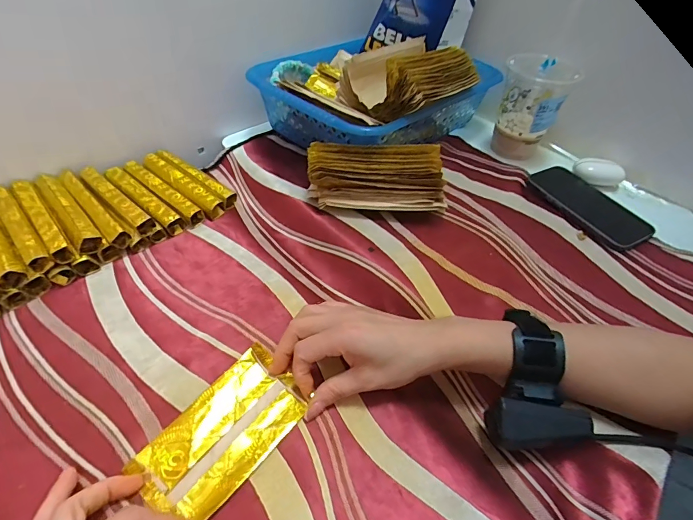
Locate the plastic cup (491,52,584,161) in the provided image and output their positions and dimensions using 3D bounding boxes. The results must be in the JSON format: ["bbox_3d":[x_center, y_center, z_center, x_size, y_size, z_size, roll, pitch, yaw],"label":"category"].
[{"bbox_3d":[0.255,-0.216,0.545,0.084,0.127,0.081,19,50,14],"label":"plastic cup"}]

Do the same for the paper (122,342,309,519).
[{"bbox_3d":[-0.091,0.128,0.294,0.074,0.012,0.122,32,54,23],"label":"paper"}]

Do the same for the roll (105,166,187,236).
[{"bbox_3d":[-0.237,-0.069,0.455,0.132,0.025,0.024,32,54,23],"label":"roll"}]

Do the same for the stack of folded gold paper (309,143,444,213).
[{"bbox_3d":[0.034,-0.093,0.455,0.158,0.070,0.051,6,48,2],"label":"stack of folded gold paper"}]

